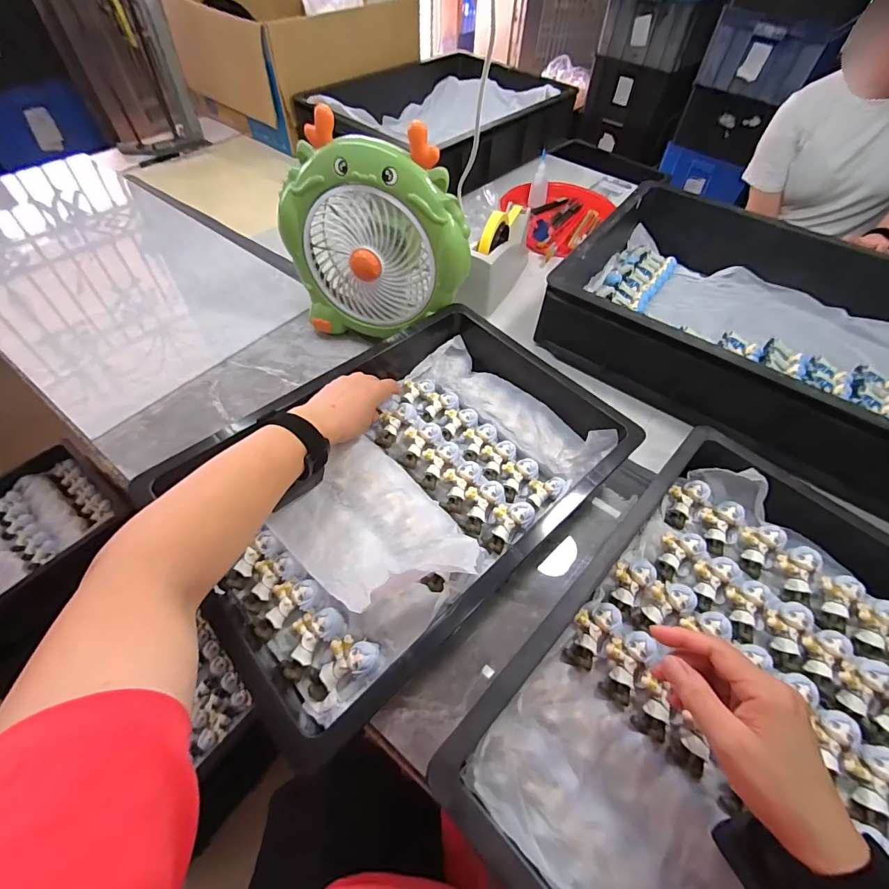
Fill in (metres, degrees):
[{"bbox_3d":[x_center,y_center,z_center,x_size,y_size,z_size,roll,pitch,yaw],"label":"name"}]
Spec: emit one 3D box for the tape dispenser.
[{"bbox_3d":[0.096,-0.332,0.738,0.061,0.122,0.223,24,57,14],"label":"tape dispenser"}]

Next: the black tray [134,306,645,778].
[{"bbox_3d":[-0.039,0.025,0.483,0.455,0.108,0.322,-37,64,-25],"label":"black tray"}]

